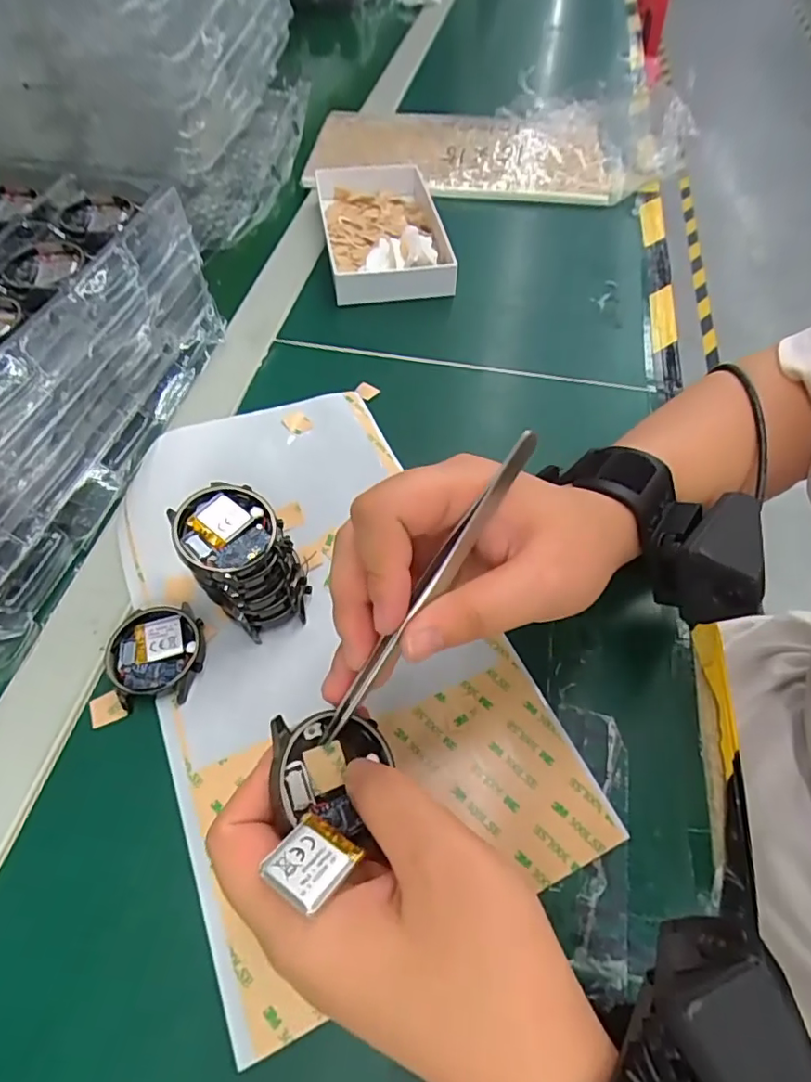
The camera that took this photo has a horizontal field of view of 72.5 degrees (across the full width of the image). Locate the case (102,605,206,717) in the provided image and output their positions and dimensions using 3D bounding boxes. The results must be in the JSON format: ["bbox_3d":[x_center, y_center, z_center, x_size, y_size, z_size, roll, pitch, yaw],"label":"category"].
[{"bbox_3d":[-0.124,0.056,0.276,0.045,0.009,0.050,-6,56,-3],"label":"case"}]

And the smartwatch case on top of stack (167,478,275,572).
[{"bbox_3d":[-0.084,-0.006,0.257,0.044,0.010,0.044,-26,73,-22],"label":"smartwatch case on top of stack"}]

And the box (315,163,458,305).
[{"bbox_3d":[-0.021,-0.277,0.485,0.099,0.031,0.185,-7,56,-4],"label":"box"}]

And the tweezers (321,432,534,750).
[{"bbox_3d":[0.007,0.019,0.190,0.007,0.013,0.128,37,98,22],"label":"tweezers"}]

